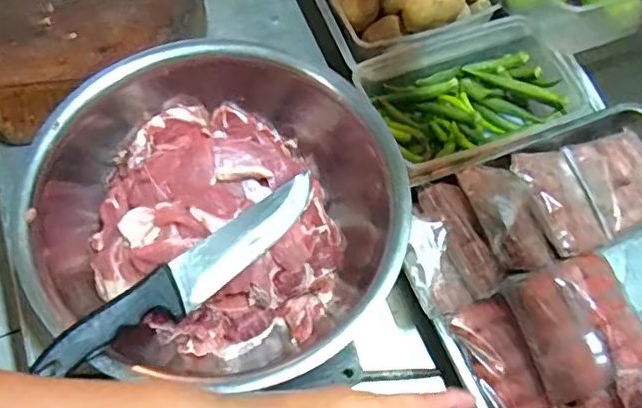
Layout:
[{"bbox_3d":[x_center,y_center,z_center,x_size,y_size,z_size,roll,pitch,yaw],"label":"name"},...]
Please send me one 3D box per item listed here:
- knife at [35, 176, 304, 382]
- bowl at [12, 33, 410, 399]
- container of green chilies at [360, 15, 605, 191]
[{"bbox_3d":[-0.114,0.061,0.562,0.289,0.022,0.050,-35,105,-33],"label":"knife"},{"bbox_3d":[-0.108,0.012,0.662,0.381,0.166,0.363,-6,67,-6],"label":"bowl"},{"bbox_3d":[0.202,-0.136,0.743,0.281,0.058,0.166,-20,69,-12],"label":"container of green chilies"}]

